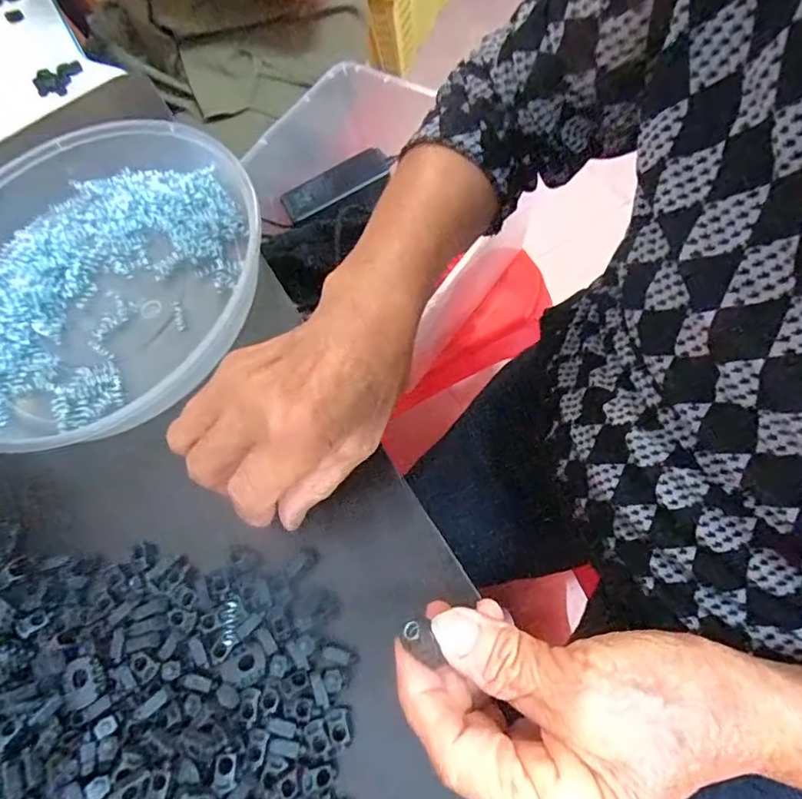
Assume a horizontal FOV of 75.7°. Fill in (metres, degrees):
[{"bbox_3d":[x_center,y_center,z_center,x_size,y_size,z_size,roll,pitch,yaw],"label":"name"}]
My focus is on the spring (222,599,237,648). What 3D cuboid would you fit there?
[{"bbox_3d":[-0.082,0.106,0.245,0.007,0.004,0.019,-5,66,5],"label":"spring"}]

